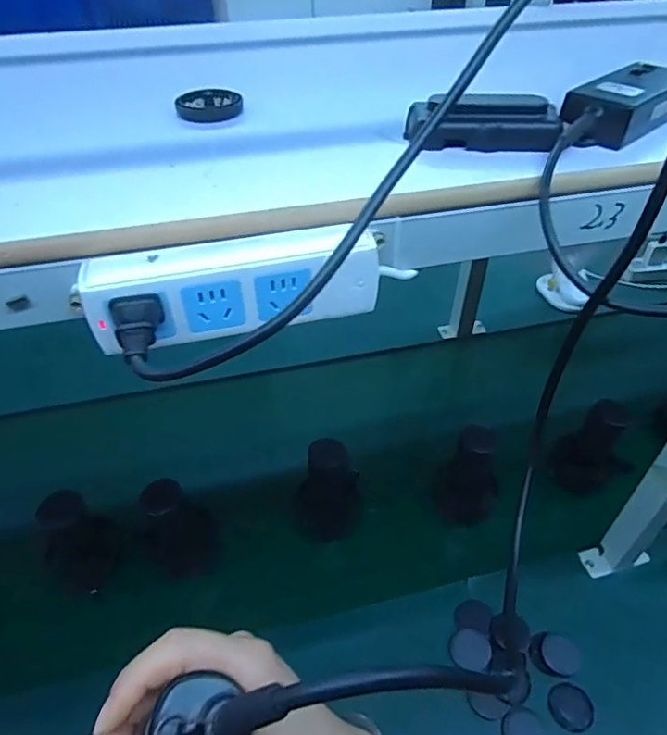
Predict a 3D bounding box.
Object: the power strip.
[{"bbox_3d":[-0.056,-0.046,0.325,0.168,0.053,0.029,-10,45,-10],"label":"power strip"}]

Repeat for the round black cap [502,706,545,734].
[{"bbox_3d":[0.224,0.431,0.637,0.046,0.006,0.049,17,47,16],"label":"round black cap"}]

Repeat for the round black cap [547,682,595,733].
[{"bbox_3d":[0.291,0.414,0.659,0.059,0.013,0.052,-14,46,-15],"label":"round black cap"}]

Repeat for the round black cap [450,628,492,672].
[{"bbox_3d":[0.179,0.367,0.702,0.049,0.008,0.051,0,44,0],"label":"round black cap"}]

